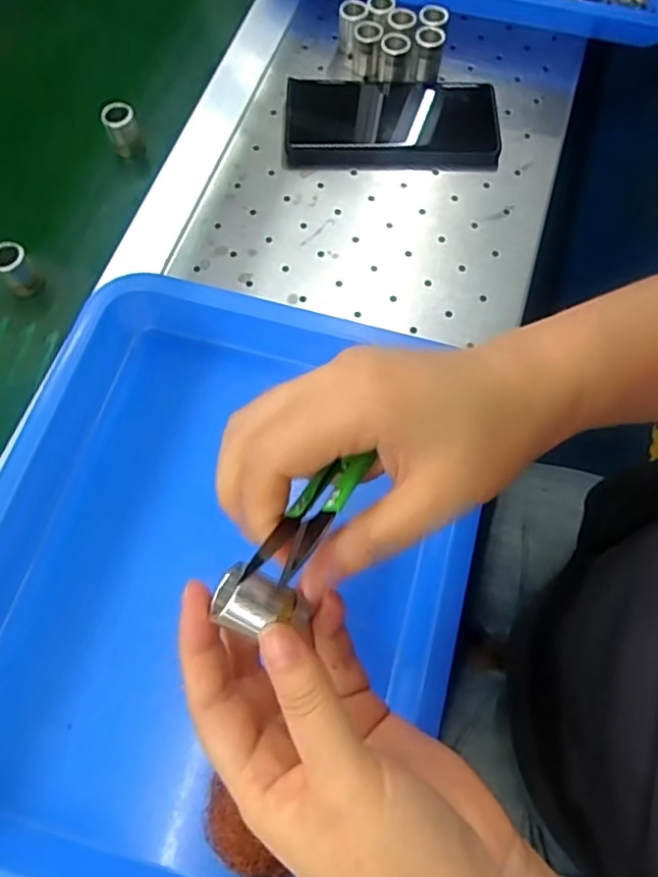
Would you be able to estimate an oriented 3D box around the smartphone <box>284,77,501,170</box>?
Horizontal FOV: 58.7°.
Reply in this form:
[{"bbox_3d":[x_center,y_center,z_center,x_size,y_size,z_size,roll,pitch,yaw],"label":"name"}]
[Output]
[{"bbox_3d":[0.048,-0.248,0.453,0.160,0.015,0.089,-2,69,1],"label":"smartphone"}]

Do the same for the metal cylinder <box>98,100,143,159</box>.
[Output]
[{"bbox_3d":[-0.158,-0.237,0.451,0.024,0.033,0.022,-1,69,1],"label":"metal cylinder"}]

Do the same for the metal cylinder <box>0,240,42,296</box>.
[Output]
[{"bbox_3d":[-0.214,-0.116,0.401,0.022,0.030,0.023,-1,69,1],"label":"metal cylinder"}]

